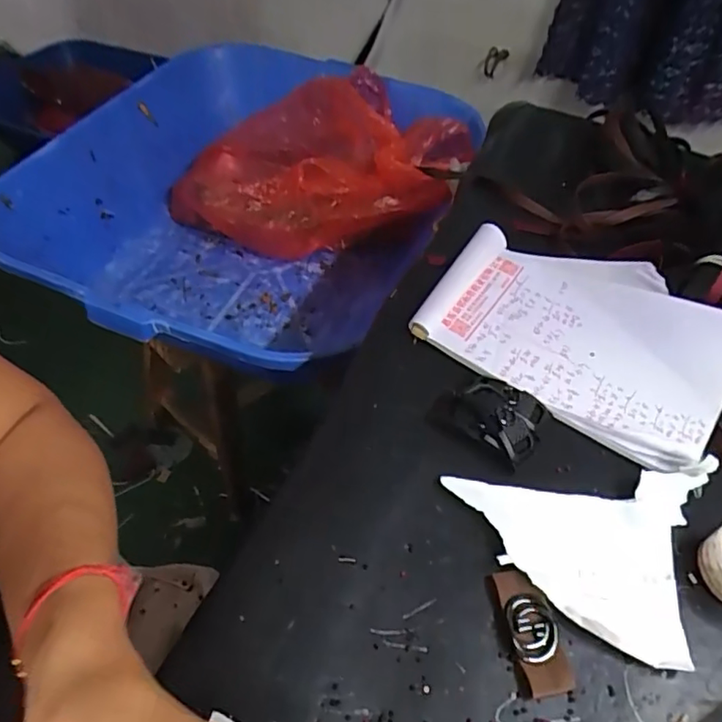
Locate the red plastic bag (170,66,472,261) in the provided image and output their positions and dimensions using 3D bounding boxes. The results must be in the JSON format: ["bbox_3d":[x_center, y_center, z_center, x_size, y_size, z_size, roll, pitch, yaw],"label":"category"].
[{"bbox_3d":[-0.047,-0.318,0.886,0.417,0.197,0.302,17,52,11],"label":"red plastic bag"}]

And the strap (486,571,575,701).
[{"bbox_3d":[0.094,0.147,0.317,0.027,0.011,0.063,-9,52,-11],"label":"strap"}]

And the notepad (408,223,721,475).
[{"bbox_3d":[0.162,-0.028,0.434,0.218,0.040,0.147,29,55,20],"label":"notepad"}]

